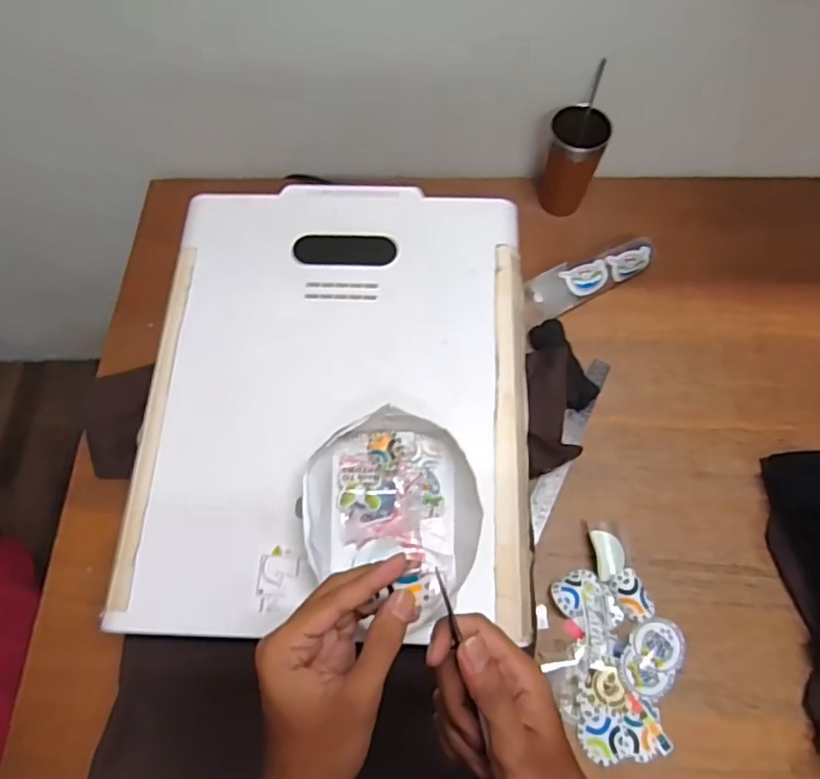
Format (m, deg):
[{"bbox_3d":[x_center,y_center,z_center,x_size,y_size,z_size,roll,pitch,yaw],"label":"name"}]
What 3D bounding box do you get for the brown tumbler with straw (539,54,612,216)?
[{"bbox_3d":[0.237,-0.347,0.840,0.078,0.180,0.084,0,68,1],"label":"brown tumbler with straw"}]

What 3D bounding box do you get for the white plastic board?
[{"bbox_3d":[-0.076,-0.008,0.633,0.394,0.021,0.498,1,69,1],"label":"white plastic board"}]

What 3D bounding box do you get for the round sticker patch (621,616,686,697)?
[{"bbox_3d":[0.278,0.303,0.668,0.058,0.006,0.084,35,73,13],"label":"round sticker patch"}]

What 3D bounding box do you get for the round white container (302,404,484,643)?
[{"bbox_3d":[-0.015,0.112,0.556,0.166,0.051,0.173,0,68,1],"label":"round white container"}]

